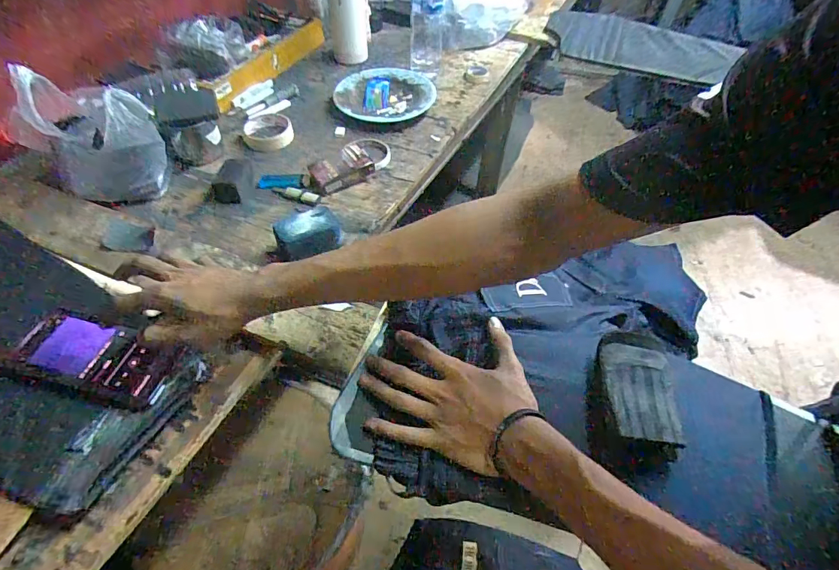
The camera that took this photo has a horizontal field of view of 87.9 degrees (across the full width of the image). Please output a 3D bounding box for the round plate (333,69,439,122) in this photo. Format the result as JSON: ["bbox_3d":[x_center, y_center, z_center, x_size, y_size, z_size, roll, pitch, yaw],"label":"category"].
[{"bbox_3d":[-0.066,-0.377,0.869,0.197,0.032,0.174,-4,52,-7],"label":"round plate"}]

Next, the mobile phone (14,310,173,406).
[{"bbox_3d":[-0.334,0.071,0.451,0.153,0.013,0.064,15,62,8],"label":"mobile phone"}]

